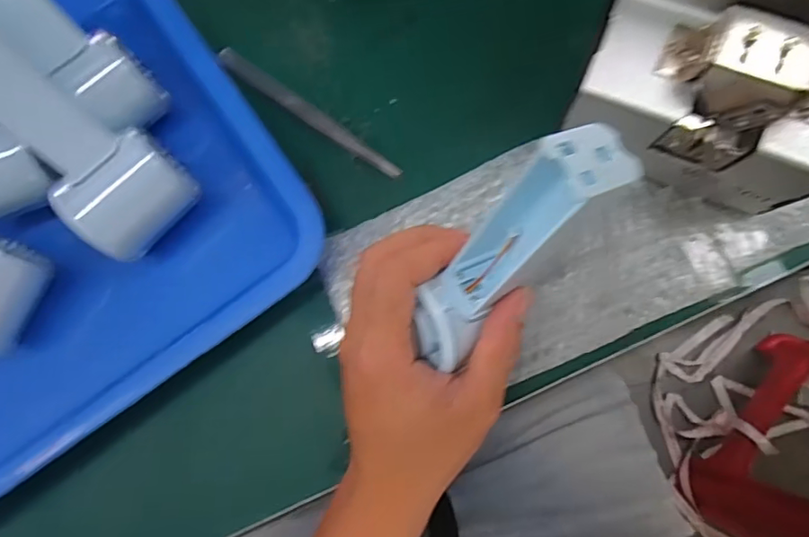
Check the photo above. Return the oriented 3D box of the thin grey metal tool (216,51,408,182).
[{"bbox_3d":[-0.061,-0.097,0.337,0.138,0.006,0.011,36,86,9],"label":"thin grey metal tool"}]

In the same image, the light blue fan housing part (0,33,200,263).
[{"bbox_3d":[-0.198,-0.086,0.278,0.058,0.047,0.190,-46,111,-3],"label":"light blue fan housing part"}]

